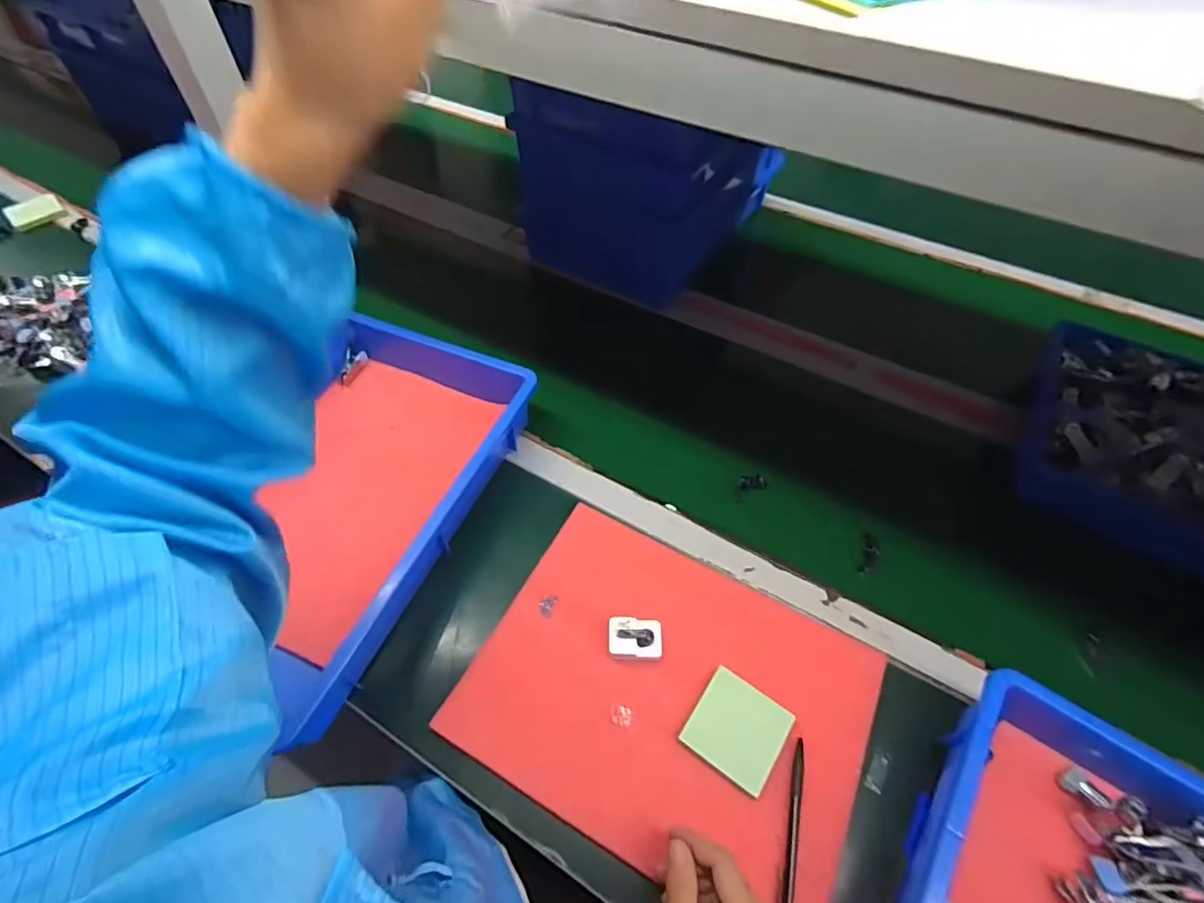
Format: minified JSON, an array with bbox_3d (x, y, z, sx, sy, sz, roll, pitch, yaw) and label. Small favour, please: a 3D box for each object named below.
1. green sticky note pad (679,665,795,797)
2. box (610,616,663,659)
[{"bbox_3d":[0.120,0.245,0.489,0.075,0.010,0.074,30,58,20],"label":"green sticky note pad"},{"bbox_3d":[0.032,0.180,0.531,0.050,0.017,0.034,3,53,1],"label":"box"}]

